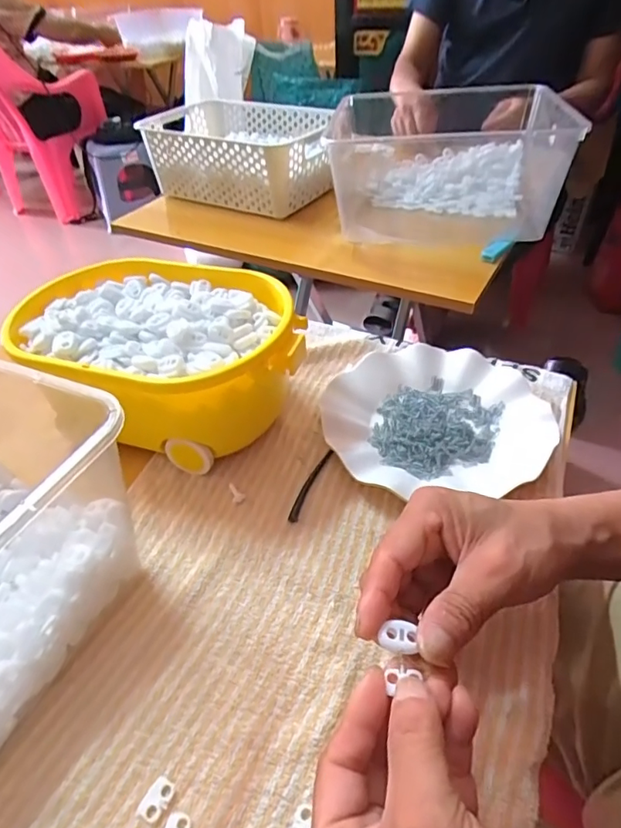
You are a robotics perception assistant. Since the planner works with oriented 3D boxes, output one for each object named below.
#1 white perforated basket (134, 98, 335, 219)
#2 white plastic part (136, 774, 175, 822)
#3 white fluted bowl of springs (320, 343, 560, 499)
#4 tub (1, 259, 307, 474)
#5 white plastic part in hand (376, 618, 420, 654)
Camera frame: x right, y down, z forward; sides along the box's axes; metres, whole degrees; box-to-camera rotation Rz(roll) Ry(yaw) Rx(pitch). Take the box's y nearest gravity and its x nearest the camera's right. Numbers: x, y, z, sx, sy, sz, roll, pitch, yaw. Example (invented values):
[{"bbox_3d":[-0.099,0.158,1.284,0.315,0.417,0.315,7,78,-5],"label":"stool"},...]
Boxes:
[{"bbox_3d":[-0.110,-0.435,0.867,0.308,0.115,0.197,22,48,26],"label":"white perforated basket"},{"bbox_3d":[-0.079,0.197,0.263,0.013,0.004,0.019,16,46,20],"label":"white plastic part"},{"bbox_3d":[0.104,-0.001,0.444,0.181,0.027,0.156,-6,42,-3],"label":"white fluted bowl of springs"},{"bbox_3d":[-0.121,-0.042,0.445,0.251,0.102,0.181,20,48,24],"label":"tub"},{"bbox_3d":[0.043,0.109,0.252,0.018,0.005,0.014,7,43,12],"label":"white plastic part in hand"}]

